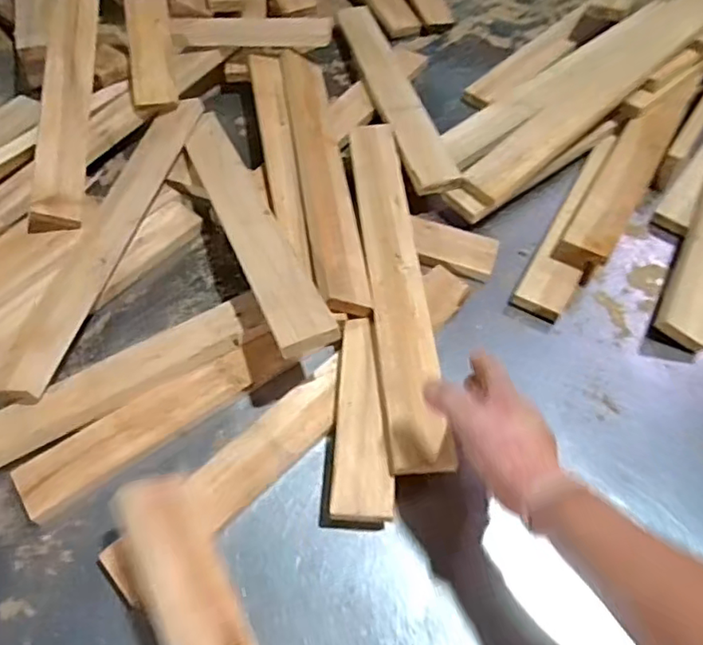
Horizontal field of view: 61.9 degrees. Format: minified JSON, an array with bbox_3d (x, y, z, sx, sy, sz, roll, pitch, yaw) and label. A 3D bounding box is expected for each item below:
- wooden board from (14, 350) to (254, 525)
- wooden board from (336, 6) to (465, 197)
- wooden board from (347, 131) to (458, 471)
[{"bbox_3d":[-0.221,0.108,0.616,0.247,0.020,0.056,-33,77,-18],"label":"wooden board"},{"bbox_3d":[0.059,-0.371,0.896,0.066,0.016,0.469,-12,57,-8],"label":"wooden board"},{"bbox_3d":[0.049,-0.069,0.698,0.063,0.023,0.501,-4,56,-3],"label":"wooden board"}]

